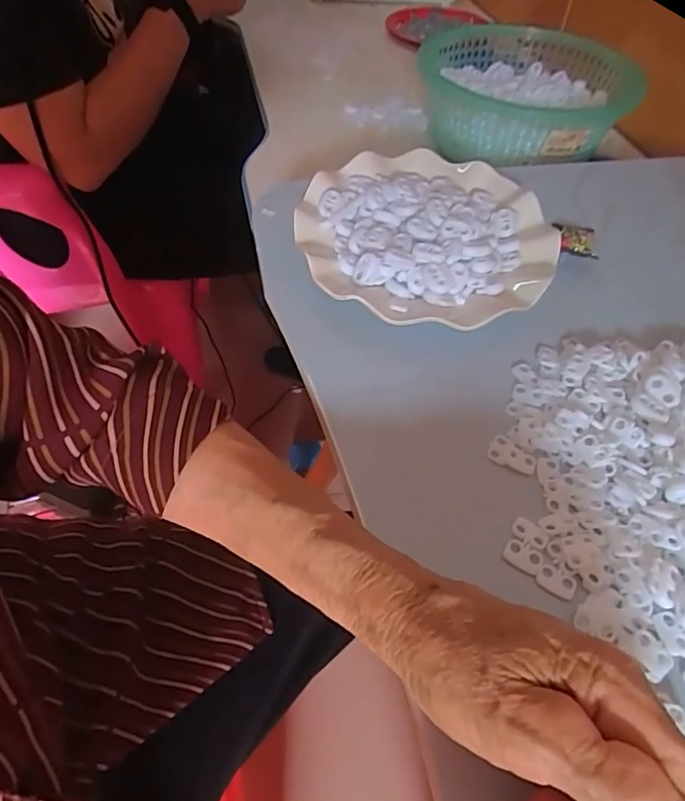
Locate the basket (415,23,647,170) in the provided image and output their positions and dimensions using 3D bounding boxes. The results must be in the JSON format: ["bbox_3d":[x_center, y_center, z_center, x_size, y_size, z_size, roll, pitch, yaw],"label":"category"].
[{"bbox_3d":[0.193,-0.323,0.560,0.198,0.071,0.191,-3,52,-7],"label":"basket"}]

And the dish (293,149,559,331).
[{"bbox_3d":[0.058,-0.114,0.376,0.169,0.034,0.168,2,52,-3],"label":"dish"}]

